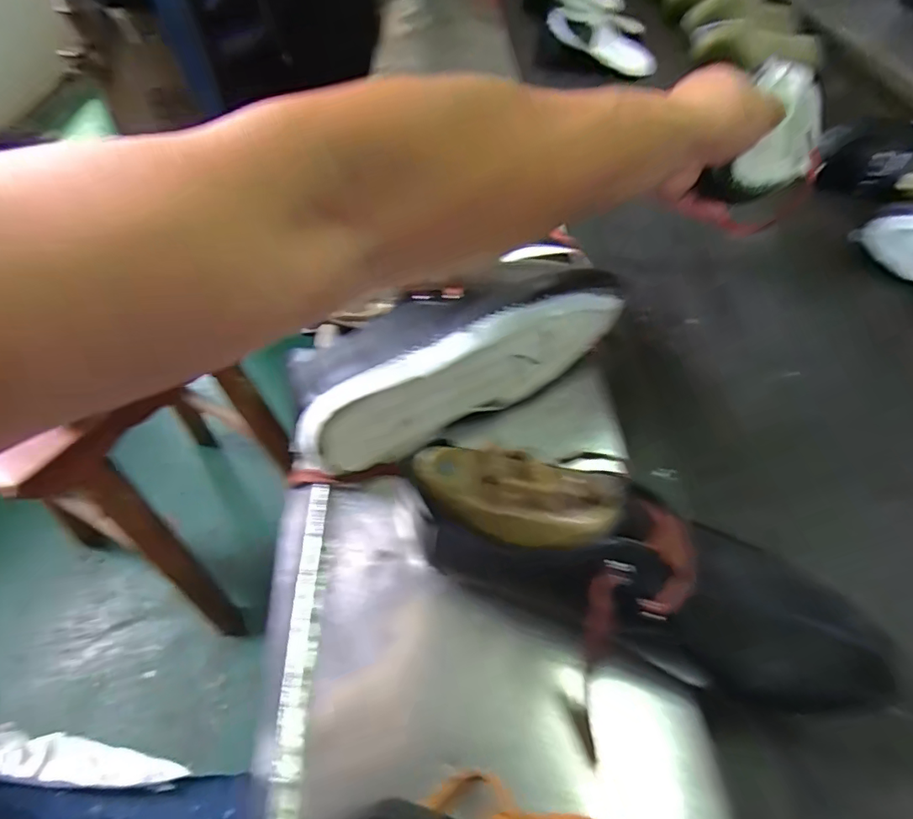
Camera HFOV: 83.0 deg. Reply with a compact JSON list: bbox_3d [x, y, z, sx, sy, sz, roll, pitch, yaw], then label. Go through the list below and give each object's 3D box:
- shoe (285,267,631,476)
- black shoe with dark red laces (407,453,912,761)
[{"bbox_3d":[-0.003,-0.053,0.395,0.270,0.081,0.098,-24,57,-17],"label":"shoe"},{"bbox_3d":[0.077,0.100,0.271,0.245,0.107,0.097,24,58,6],"label":"black shoe with dark red laces"}]

